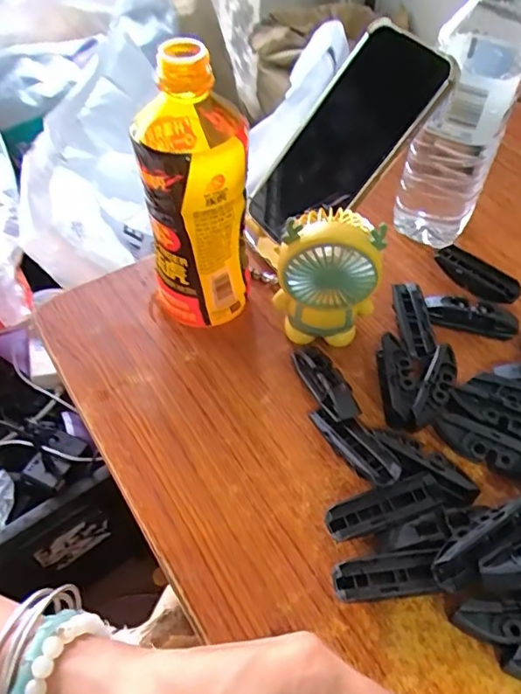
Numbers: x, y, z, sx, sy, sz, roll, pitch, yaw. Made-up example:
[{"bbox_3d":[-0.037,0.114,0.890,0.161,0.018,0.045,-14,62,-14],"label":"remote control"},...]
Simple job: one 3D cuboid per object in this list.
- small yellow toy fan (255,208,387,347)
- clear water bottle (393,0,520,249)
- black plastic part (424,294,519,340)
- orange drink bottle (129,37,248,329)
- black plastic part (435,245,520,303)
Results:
[{"bbox_3d":[0.044,-0.045,0.378,0.072,0.106,0.039,5,52,4],"label":"small yellow toy fan"},{"bbox_3d":[0.152,-0.173,0.414,0.065,0.208,0.077,18,54,14],"label":"clear water bottle"},{"bbox_3d":[0.162,-0.023,0.417,0.069,0.018,0.026,16,53,12],"label":"black plastic part"},{"bbox_3d":[-0.044,-0.101,0.371,0.066,0.190,0.074,-6,52,-4],"label":"orange drink bottle"},{"bbox_3d":[0.177,-0.057,0.446,0.027,0.017,0.070,-28,57,-20],"label":"black plastic part"}]

